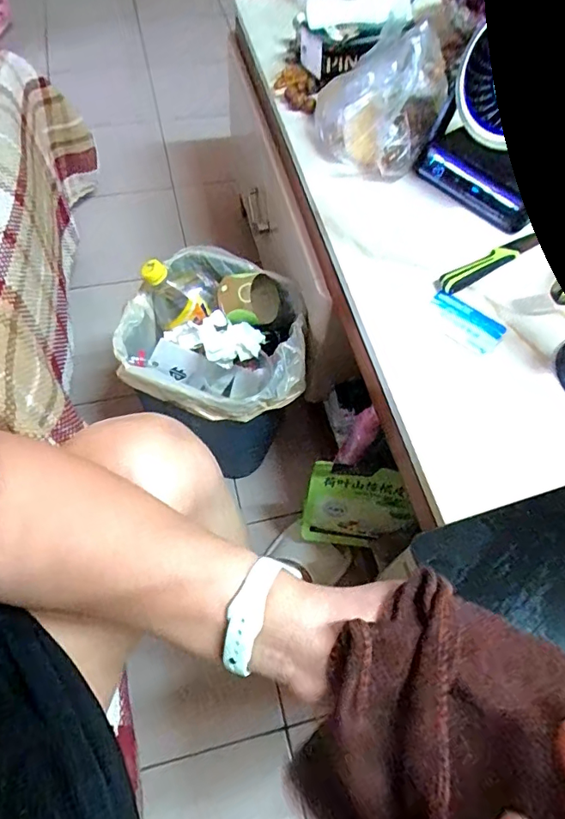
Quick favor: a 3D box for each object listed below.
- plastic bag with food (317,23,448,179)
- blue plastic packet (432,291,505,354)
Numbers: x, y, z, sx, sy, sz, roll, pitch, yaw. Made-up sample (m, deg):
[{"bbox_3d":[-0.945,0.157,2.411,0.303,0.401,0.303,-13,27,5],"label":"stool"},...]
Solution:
[{"bbox_3d":[0.109,-0.387,0.603,0.153,0.150,0.096,40,65,19],"label":"plastic bag with food"},{"bbox_3d":[0.194,-0.093,0.535,0.083,0.005,0.048,38,65,18],"label":"blue plastic packet"}]

